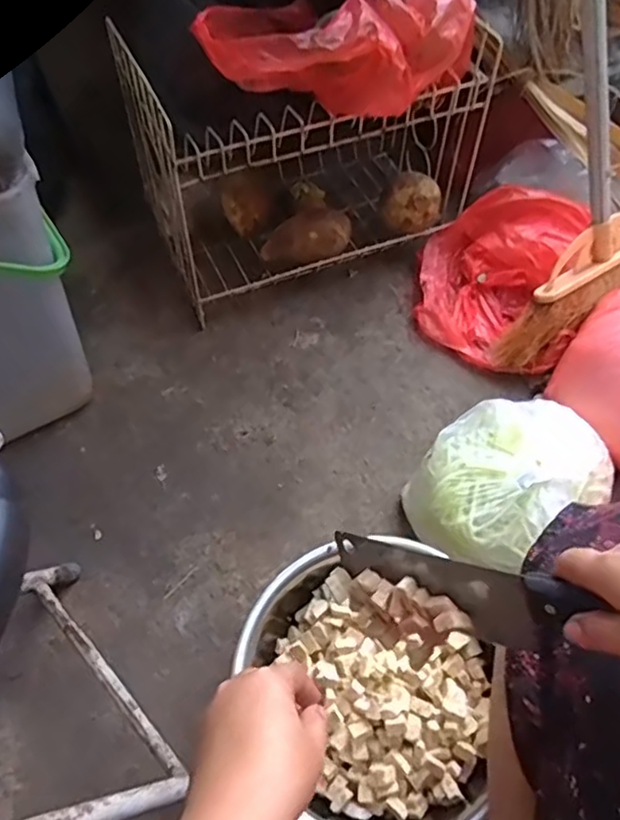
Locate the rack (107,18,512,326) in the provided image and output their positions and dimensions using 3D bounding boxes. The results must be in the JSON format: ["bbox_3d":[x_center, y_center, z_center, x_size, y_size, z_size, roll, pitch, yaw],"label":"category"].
[{"bbox_3d":[-0.002,-0.341,0.889,0.423,0.283,0.229,-21,59,-14],"label":"rack"}]

